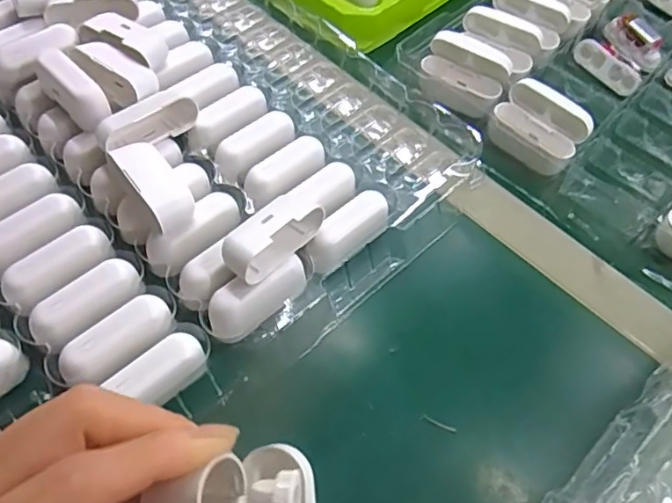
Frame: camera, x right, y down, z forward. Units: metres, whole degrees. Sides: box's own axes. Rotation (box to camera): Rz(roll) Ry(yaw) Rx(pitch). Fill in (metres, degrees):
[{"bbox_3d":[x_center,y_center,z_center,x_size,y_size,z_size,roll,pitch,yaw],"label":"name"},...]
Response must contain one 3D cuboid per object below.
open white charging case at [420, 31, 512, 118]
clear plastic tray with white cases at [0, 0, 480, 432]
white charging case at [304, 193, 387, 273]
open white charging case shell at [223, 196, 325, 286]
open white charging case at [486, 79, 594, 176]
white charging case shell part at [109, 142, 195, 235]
[{"bbox_3d":[0.098,-0.135,0.448,0.062,0.034,0.048,19,57,7],"label":"open white charging case"},{"bbox_3d":[-0.220,-0.133,0.431,0.381,0.075,0.571,-38,68,-26],"label":"clear plastic tray with white cases"},{"bbox_3d":[0.008,-0.011,0.371,0.062,0.024,0.027,-29,64,-22],"label":"white charging case"},{"bbox_3d":[-0.035,-0.012,0.338,0.026,0.022,0.069,36,60,17],"label":"open white charging case shell"},{"bbox_3d":[0.147,-0.091,0.430,0.046,0.038,0.066,-38,69,-25],"label":"open white charging case"},{"bbox_3d":[-0.108,-0.040,0.351,0.028,0.026,0.059,-31,65,-23],"label":"white charging case shell part"}]

